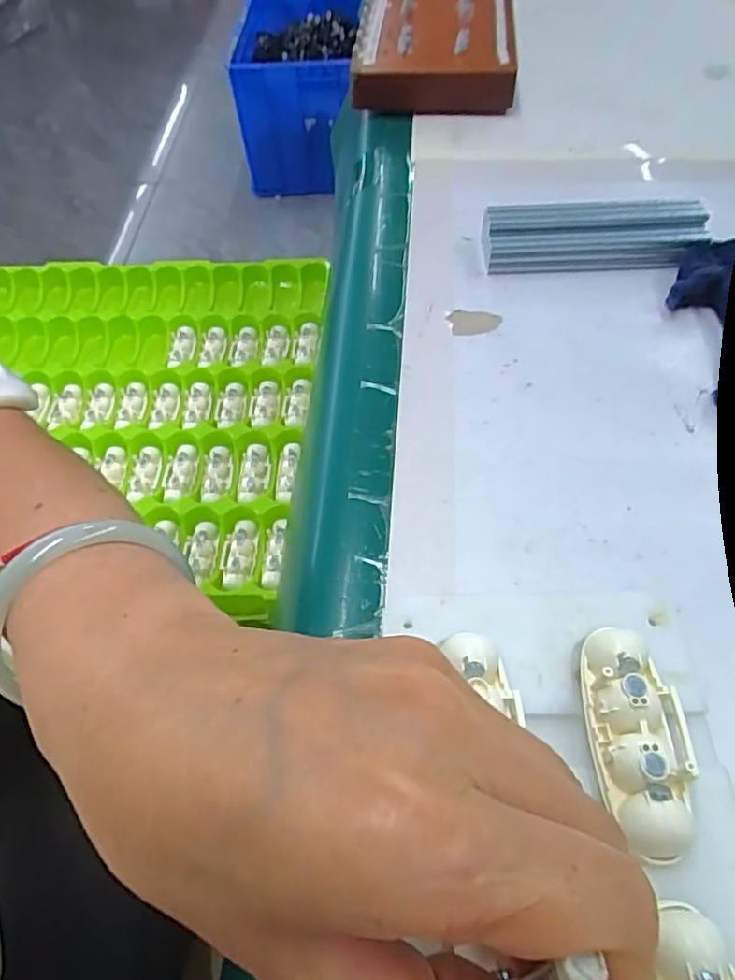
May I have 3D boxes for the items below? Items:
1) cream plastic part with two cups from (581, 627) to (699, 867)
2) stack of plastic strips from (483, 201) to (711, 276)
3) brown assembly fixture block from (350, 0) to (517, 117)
[{"bbox_3d":[0.079,0.071,0.179,0.026,0.017,0.060,-2,55,1],"label":"cream plastic part with two cups"},{"bbox_3d":[0.123,-0.139,0.345,0.114,0.024,0.031,1,55,4],"label":"stack of plastic strips"},{"bbox_3d":[0.055,-0.361,0.493,0.117,0.035,0.208,4,55,5],"label":"brown assembly fixture block"}]

